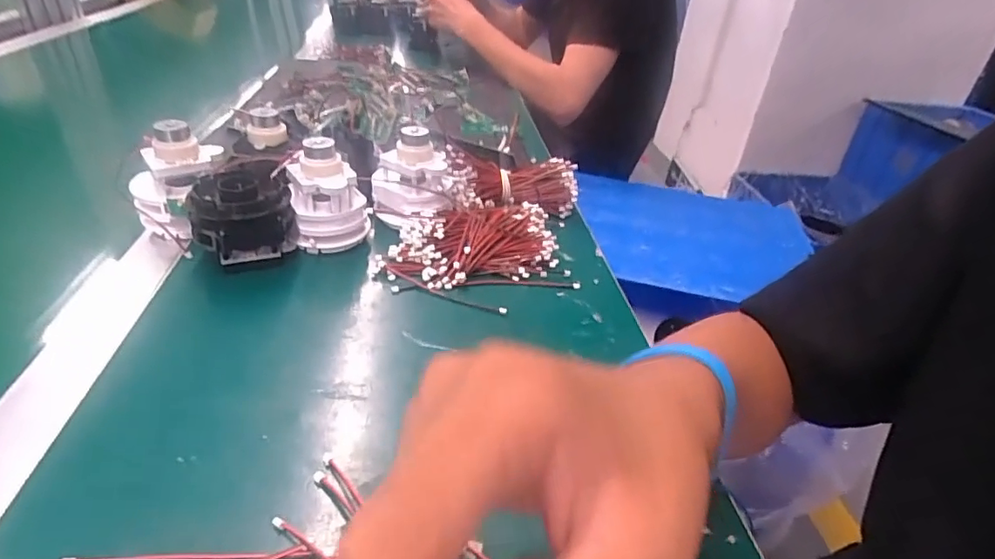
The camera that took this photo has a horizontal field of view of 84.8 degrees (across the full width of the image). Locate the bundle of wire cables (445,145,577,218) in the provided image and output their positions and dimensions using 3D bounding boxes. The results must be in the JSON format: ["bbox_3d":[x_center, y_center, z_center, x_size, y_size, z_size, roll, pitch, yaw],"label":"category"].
[{"bbox_3d":[0.013,-0.094,0.532,0.128,0.048,0.060,3,33,-5],"label":"bundle of wire cables"}]

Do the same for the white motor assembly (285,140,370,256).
[{"bbox_3d":[-0.134,-0.068,0.435,0.057,0.088,0.045,-6,34,-17],"label":"white motor assembly"}]

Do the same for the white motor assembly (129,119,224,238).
[{"bbox_3d":[-0.250,-0.075,0.427,0.065,0.088,0.058,-7,35,-19],"label":"white motor assembly"}]

